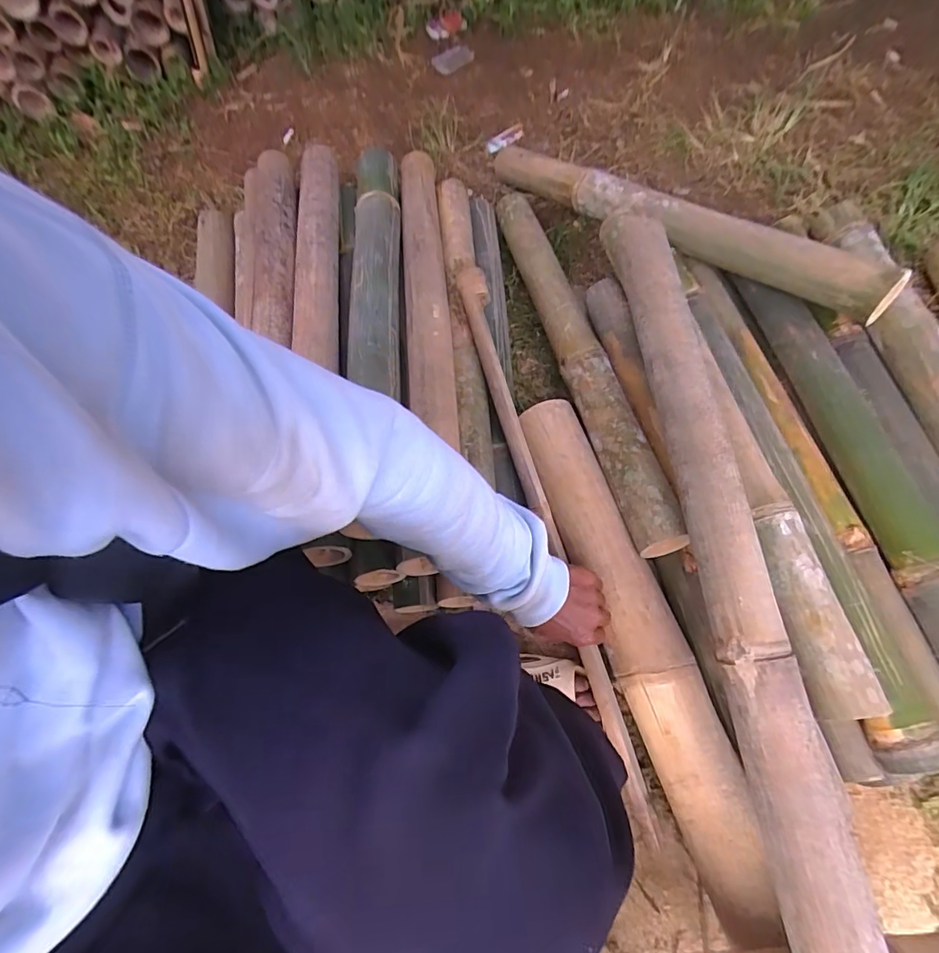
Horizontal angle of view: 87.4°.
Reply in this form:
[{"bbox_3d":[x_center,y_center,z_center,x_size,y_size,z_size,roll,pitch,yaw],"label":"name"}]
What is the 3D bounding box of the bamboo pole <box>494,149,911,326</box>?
[{"bbox_3d":[0.271,-0.412,0.772,0.067,0.081,0.717,-39,57,-13],"label":"bamboo pole"}]

